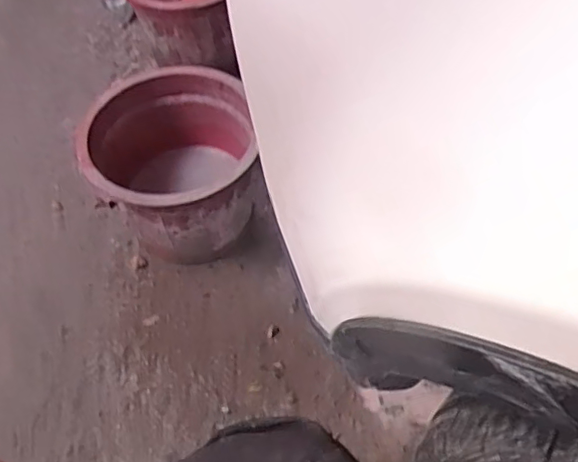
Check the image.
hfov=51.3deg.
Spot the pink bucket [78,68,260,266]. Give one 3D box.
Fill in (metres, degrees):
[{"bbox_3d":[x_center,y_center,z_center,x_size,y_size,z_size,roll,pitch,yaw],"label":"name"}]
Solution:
[{"bbox_3d":[-0.179,-0.091,0.964,0.247,0.229,0.257,-1,57,1],"label":"pink bucket"}]

